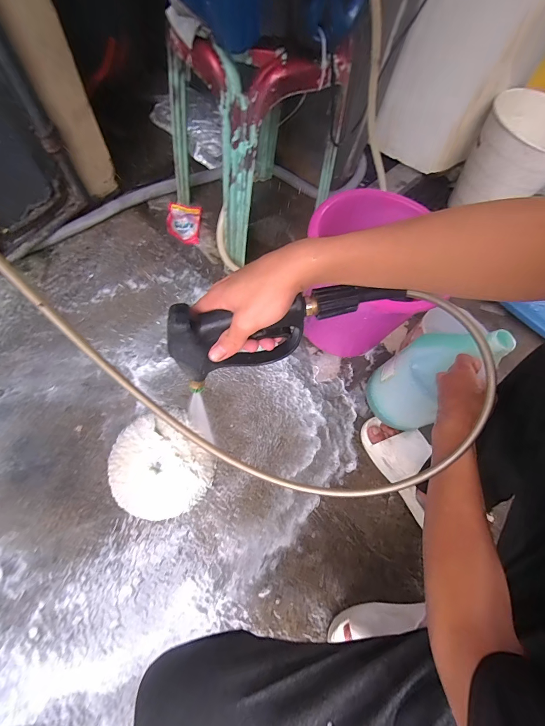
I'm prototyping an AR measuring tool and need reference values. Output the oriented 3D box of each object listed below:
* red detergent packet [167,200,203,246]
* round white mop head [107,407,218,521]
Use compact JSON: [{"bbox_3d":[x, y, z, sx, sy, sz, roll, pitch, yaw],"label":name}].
[{"bbox_3d":[-0.253,-0.400,0.903,0.092,0.018,0.146,0,70,-1],"label":"red detergent packet"},{"bbox_3d":[-0.234,0.213,0.661,0.199,0.043,0.207,0,70,-1],"label":"round white mop head"}]

